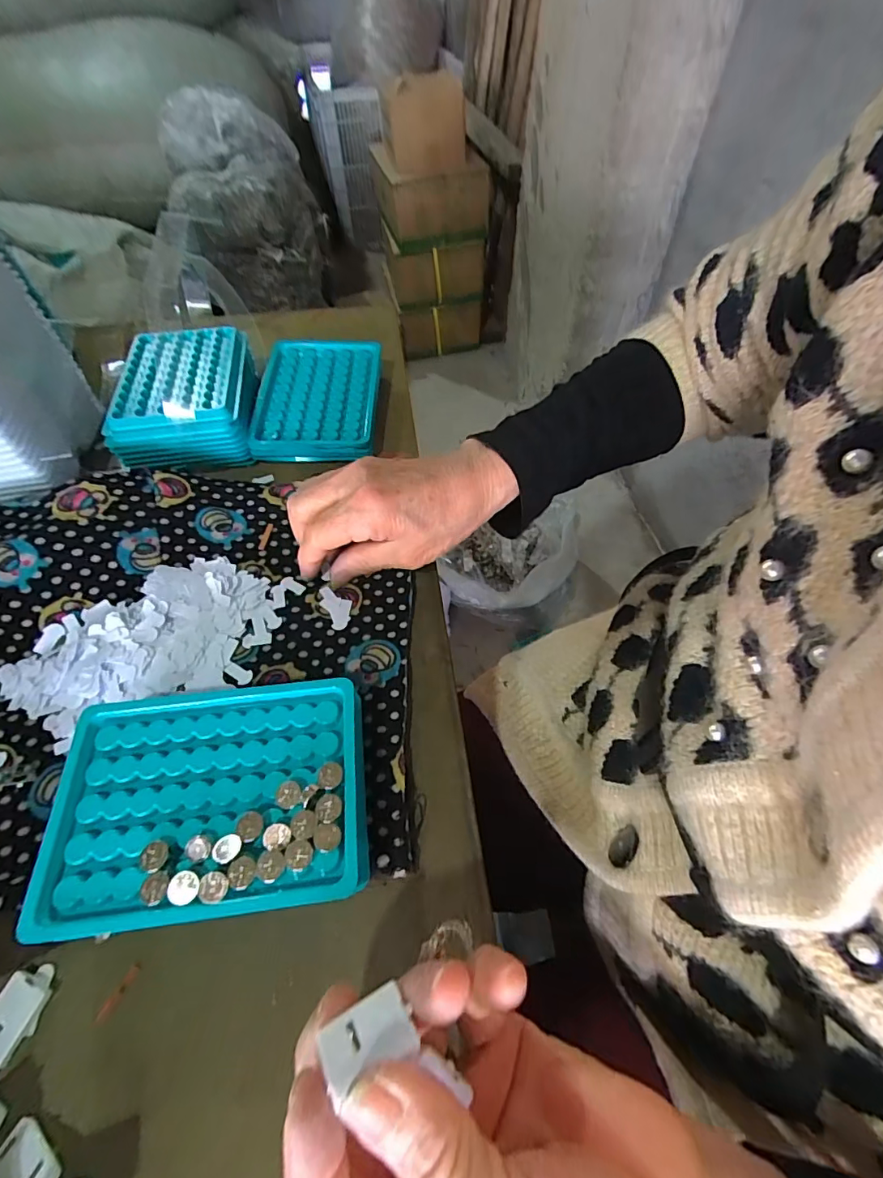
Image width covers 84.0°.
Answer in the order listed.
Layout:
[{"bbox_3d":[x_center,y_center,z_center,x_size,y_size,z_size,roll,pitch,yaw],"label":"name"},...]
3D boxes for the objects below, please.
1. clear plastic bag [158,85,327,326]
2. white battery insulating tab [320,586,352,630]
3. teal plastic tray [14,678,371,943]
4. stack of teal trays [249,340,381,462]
[{"bbox_3d":[-0.534,-1.033,1.359,0.416,0.416,0.315,-13,56,-8],"label":"clear plastic bag"},{"bbox_3d":[-0.067,0.010,0.311,0.018,0.004,0.033,-24,58,-15],"label":"white battery insulating tab"},{"bbox_3d":[-0.104,0.098,0.230,0.131,0.035,0.095,-7,55,-5],"label":"teal plastic tray"},{"bbox_3d":[-0.102,-0.161,0.411,0.094,0.023,0.135,-1,55,0],"label":"stack of teal trays"}]

